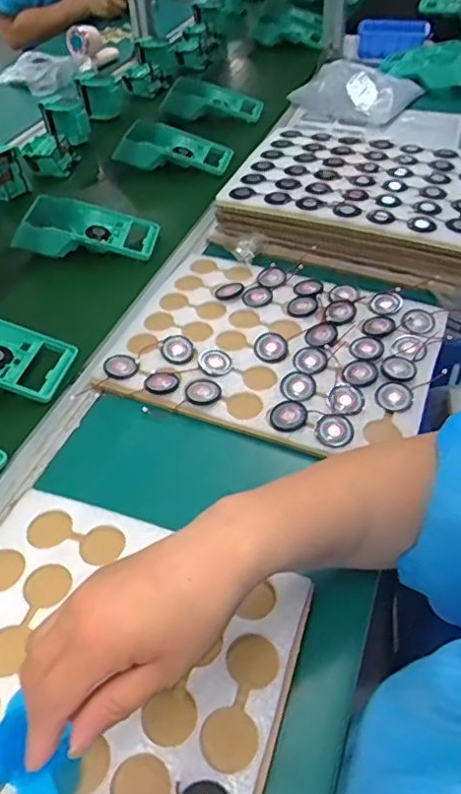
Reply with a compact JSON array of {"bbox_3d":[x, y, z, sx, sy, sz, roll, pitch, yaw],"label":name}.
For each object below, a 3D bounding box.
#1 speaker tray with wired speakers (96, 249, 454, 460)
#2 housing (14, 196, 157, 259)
[{"bbox_3d":[0.052,-0.063,0.606,0.318,0.014,0.249,15,49,17],"label":"speaker tray with wired speakers"},{"bbox_3d":[-0.193,-0.235,0.767,0.180,0.045,0.096,3,47,6],"label":"housing"}]

